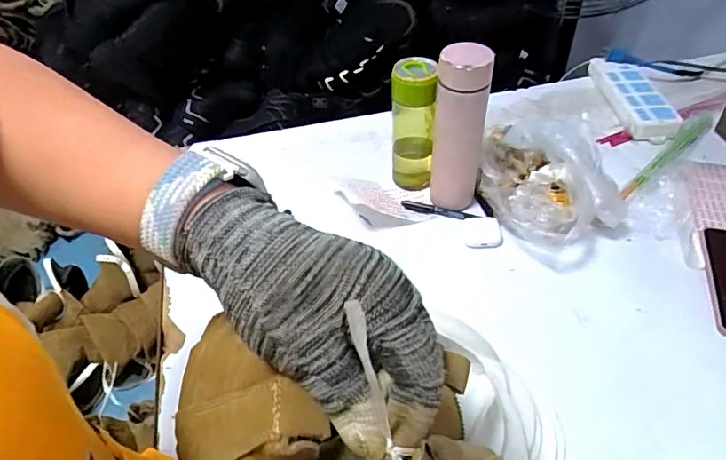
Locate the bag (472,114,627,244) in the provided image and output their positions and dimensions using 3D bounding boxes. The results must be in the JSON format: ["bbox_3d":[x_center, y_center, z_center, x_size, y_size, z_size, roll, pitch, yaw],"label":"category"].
[{"bbox_3d":[0.259,-0.072,0.700,0.190,0.097,0.238,11,48,13],"label":"bag"}]

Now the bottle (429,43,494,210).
[{"bbox_3d":[0.127,-0.129,0.684,0.062,0.230,0.064,5,47,8],"label":"bottle"}]

